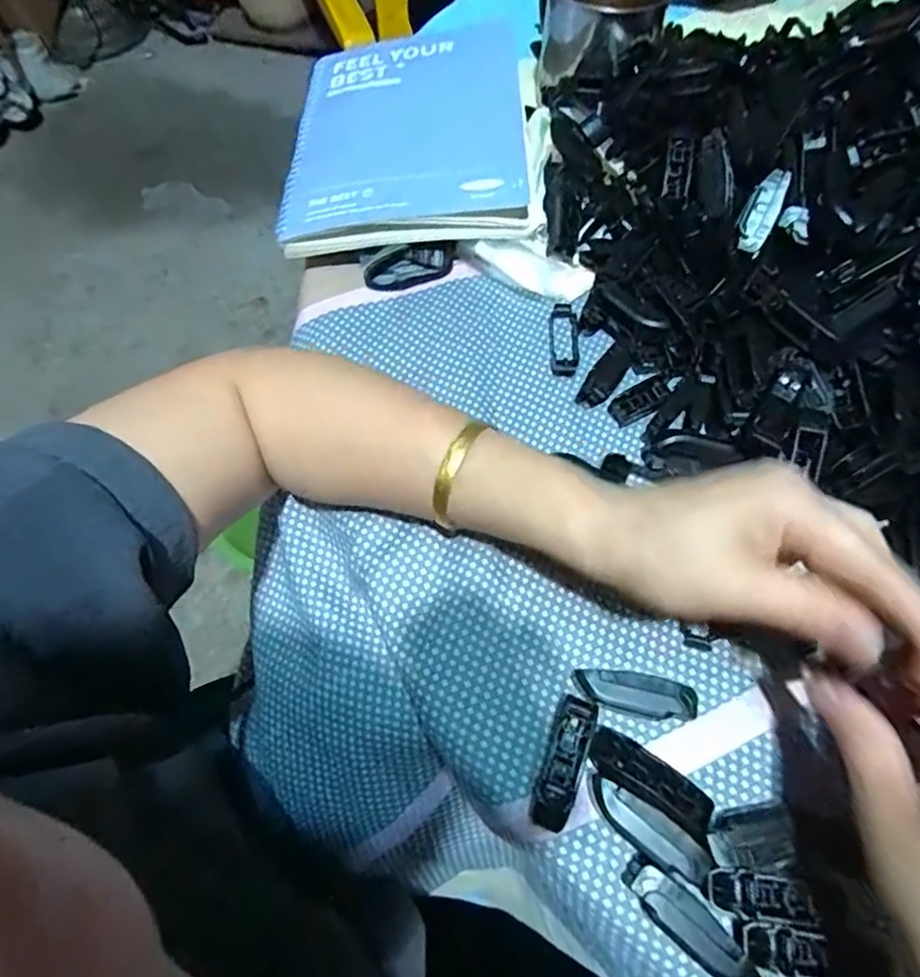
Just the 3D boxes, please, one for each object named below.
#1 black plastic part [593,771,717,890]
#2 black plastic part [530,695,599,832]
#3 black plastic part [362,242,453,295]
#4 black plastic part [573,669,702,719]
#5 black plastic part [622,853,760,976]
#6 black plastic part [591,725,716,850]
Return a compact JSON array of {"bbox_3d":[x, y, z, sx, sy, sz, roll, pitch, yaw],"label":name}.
[{"bbox_3d":[0.080,0.145,0.253,0.054,0.010,0.018,35,68,16],"label":"black plastic part"},{"bbox_3d":[0.047,0.123,0.268,0.016,0.015,0.057,20,65,10],"label":"black plastic part"},{"bbox_3d":[-0.033,-0.148,0.399,0.061,0.023,0.017,-9,63,-4],"label":"black plastic part"},{"bbox_3d":[0.083,0.097,0.282,0.054,0.015,0.018,11,64,6],"label":"black plastic part"},{"bbox_3d":[0.093,0.175,0.242,0.053,0.018,0.021,36,69,17],"label":"black plastic part"},{"bbox_3d":[0.084,0.130,0.264,0.055,0.016,0.021,30,67,15],"label":"black plastic part"}]

